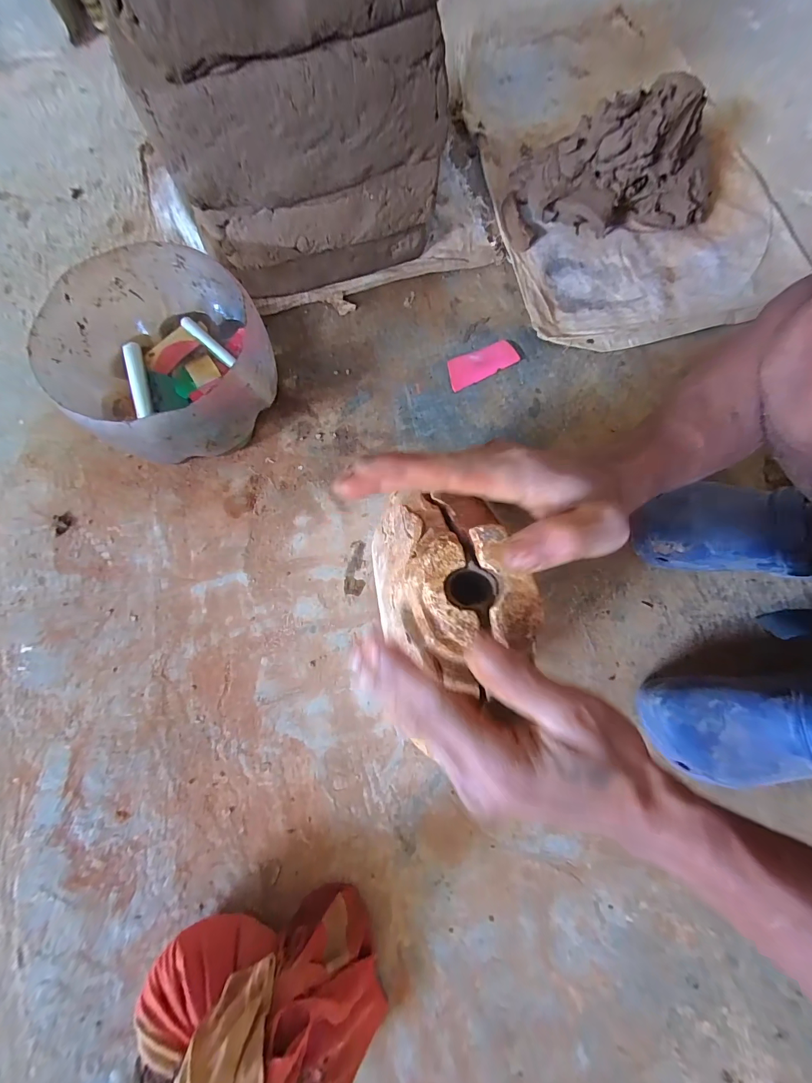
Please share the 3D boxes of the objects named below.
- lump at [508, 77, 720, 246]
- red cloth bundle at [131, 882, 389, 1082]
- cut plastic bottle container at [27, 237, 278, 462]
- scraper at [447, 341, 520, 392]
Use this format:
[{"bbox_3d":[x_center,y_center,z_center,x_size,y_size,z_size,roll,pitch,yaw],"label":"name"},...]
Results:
[{"bbox_3d":[0.320,-0.566,0.537,0.305,0.138,0.156,3,76,0],"label":"lump"},{"bbox_3d":[-0.123,0.440,0.302,0.200,0.120,0.172,-5,76,-2],"label":"red cloth bundle"},{"bbox_3d":[-0.287,-0.223,0.463,0.244,0.128,0.230,0,76,-1],"label":"cut plastic bottle container"},{"bbox_3d":[0.111,-0.261,0.533,0.110,0.009,0.045,-25,77,-7],"label":"scraper"}]

